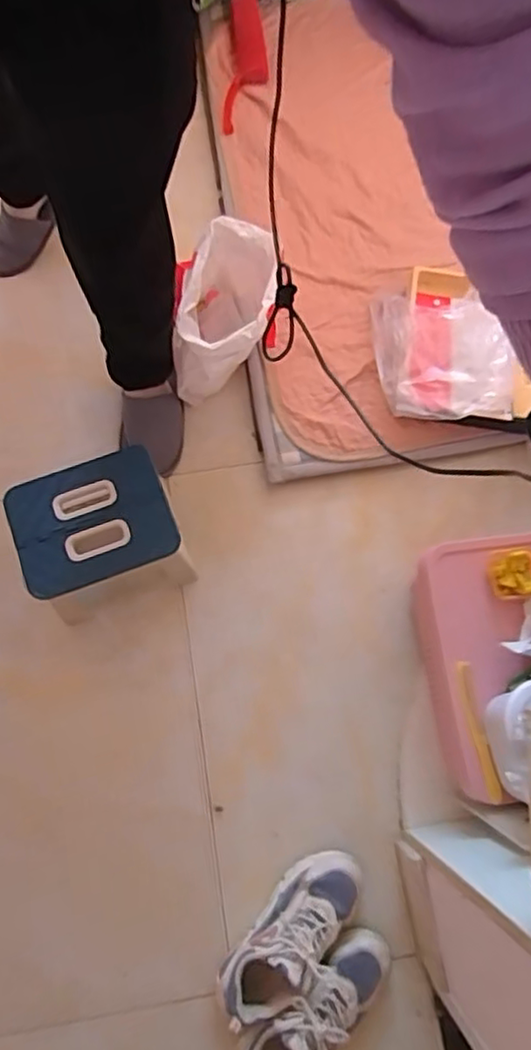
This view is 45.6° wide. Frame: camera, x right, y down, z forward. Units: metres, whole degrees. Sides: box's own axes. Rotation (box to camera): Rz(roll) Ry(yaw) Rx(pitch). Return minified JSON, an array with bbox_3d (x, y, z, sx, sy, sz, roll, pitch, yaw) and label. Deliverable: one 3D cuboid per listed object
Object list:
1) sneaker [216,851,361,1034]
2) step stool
[{"bbox_3d":[0.036,0.588,0.904,0.100,0.091,0.262,40,77,10],"label":"sneaker"},{"bbox_3d":[-0.258,0.019,1.012,0.227,0.183,0.189,-20,75,-6],"label":"step stool"}]

